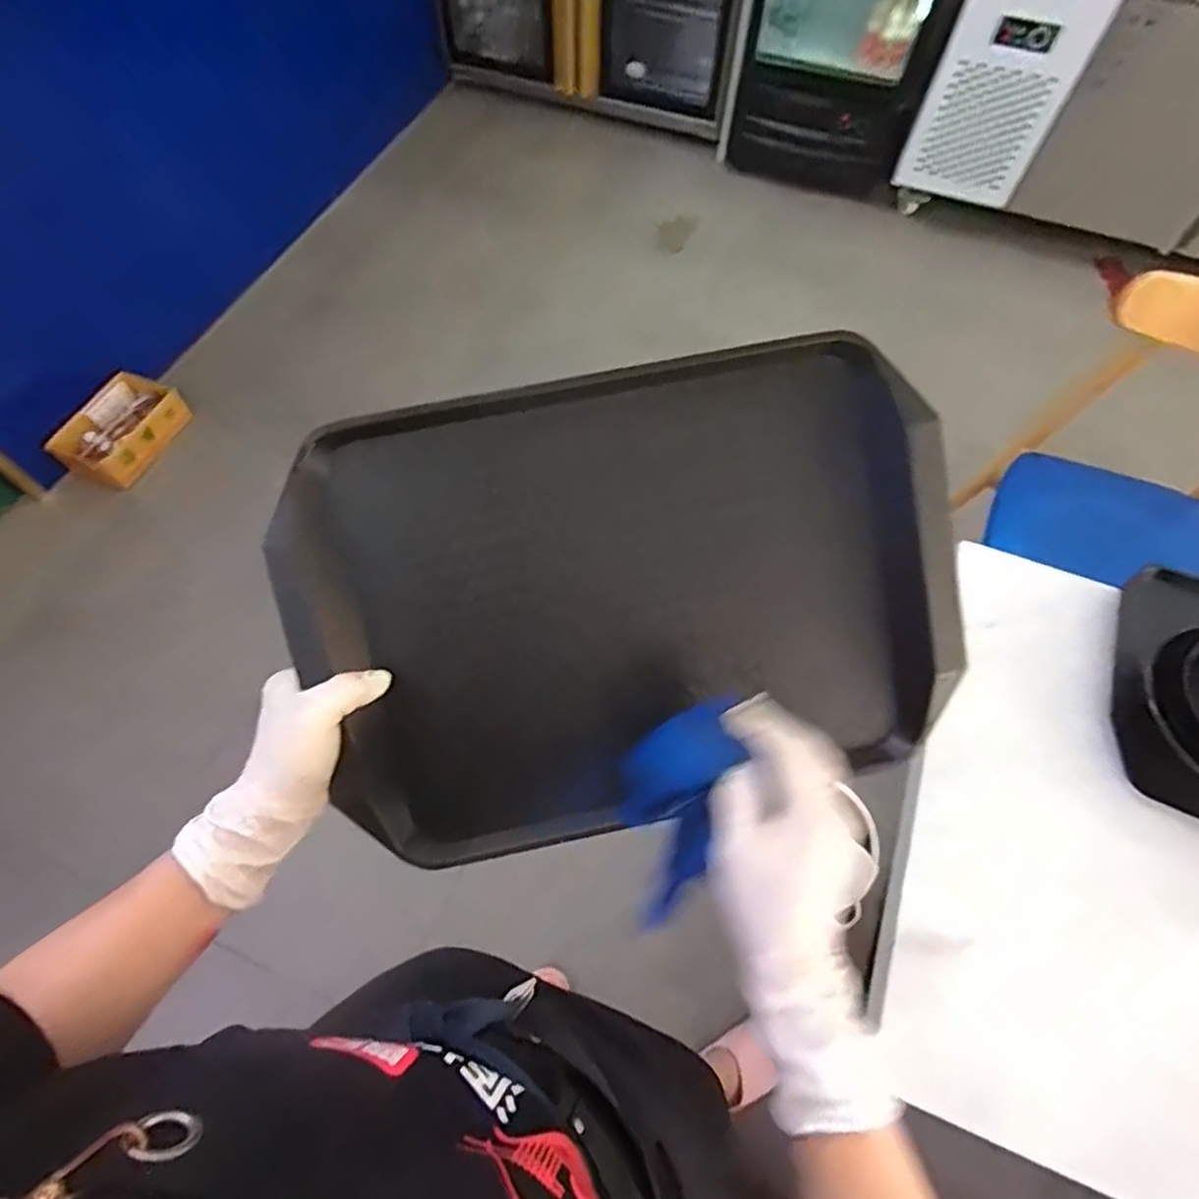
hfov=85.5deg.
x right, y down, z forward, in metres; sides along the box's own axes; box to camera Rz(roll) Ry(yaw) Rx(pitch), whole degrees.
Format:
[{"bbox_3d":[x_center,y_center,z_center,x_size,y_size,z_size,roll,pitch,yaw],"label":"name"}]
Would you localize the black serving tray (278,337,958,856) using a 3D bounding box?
[{"bbox_3d":[0.024,0.002,0.432,0.414,0.037,0.292,-12,101,-4],"label":"black serving tray"}]

